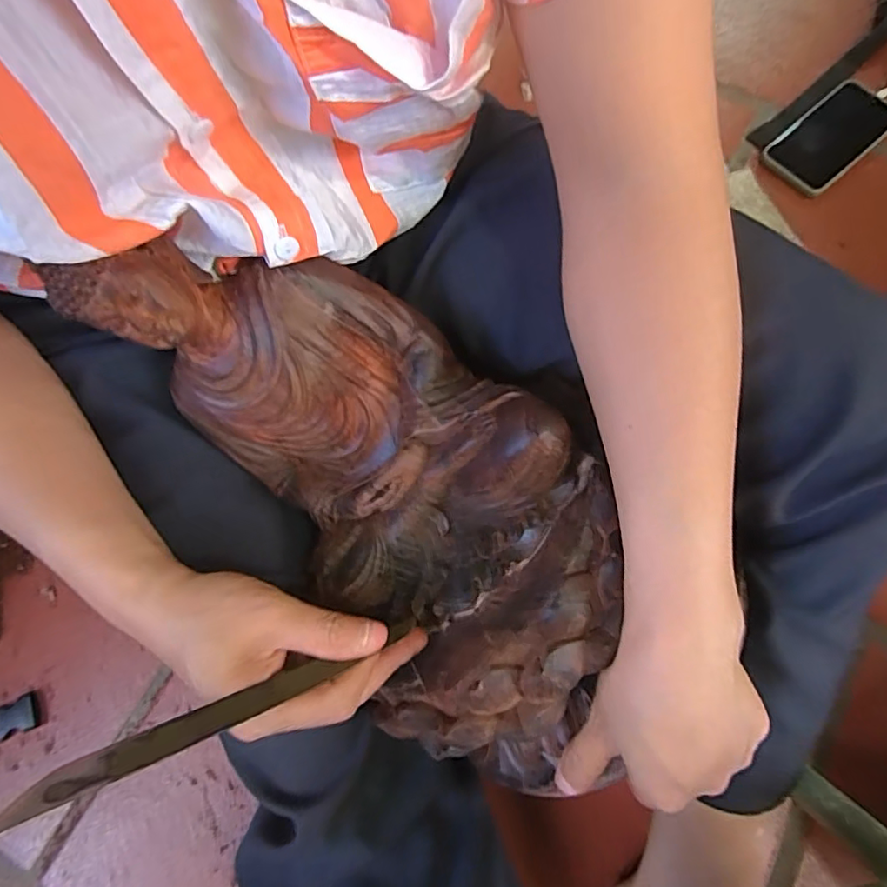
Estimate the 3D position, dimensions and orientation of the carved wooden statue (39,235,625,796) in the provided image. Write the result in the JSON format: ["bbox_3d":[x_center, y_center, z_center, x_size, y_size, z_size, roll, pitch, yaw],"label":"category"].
[{"bbox_3d":[-0.025,0.010,0.277,0.143,0.132,0.265,-39,75,-10],"label":"carved wooden statue"}]

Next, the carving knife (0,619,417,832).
[{"bbox_3d":[-0.087,0.113,0.240,0.167,0.010,0.013,-14,70,-33],"label":"carving knife"}]

